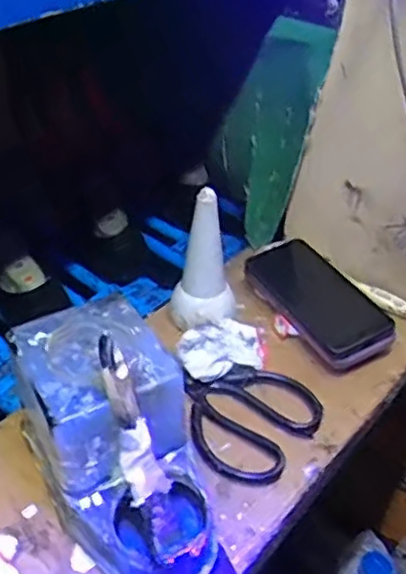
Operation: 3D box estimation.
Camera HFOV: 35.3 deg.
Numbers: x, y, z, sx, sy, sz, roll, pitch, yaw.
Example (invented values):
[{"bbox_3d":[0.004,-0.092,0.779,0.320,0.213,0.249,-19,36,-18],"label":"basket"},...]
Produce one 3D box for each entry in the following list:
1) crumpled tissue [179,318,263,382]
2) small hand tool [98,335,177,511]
[{"bbox_3d":[0.016,0.054,0.603,0.087,0.033,0.064,-14,43,-19],"label":"crumpled tissue"},{"bbox_3d":[-0.047,0.086,0.417,0.027,0.108,0.009,-18,5,-23],"label":"small hand tool"}]

